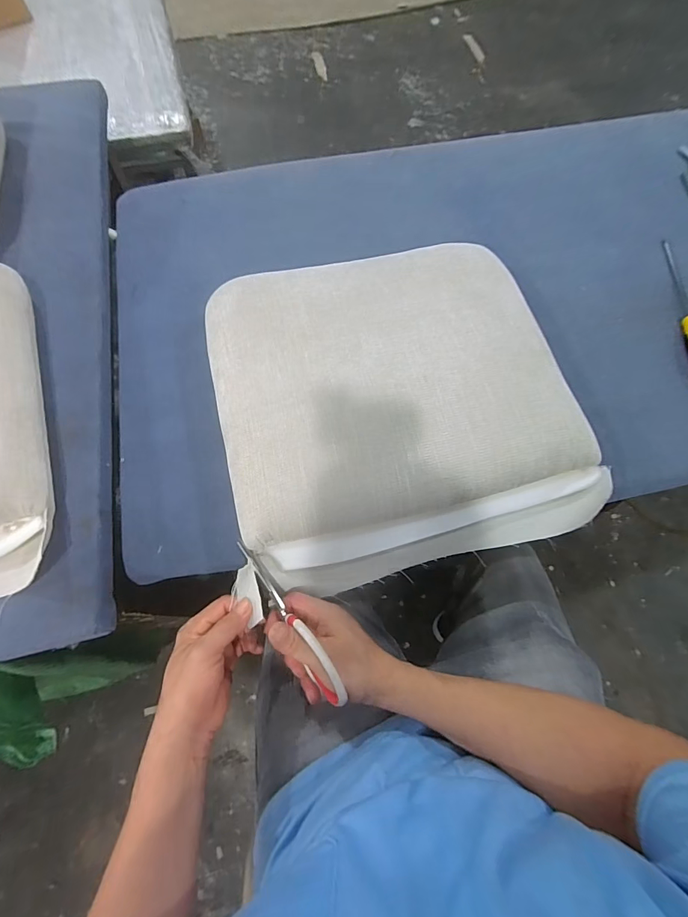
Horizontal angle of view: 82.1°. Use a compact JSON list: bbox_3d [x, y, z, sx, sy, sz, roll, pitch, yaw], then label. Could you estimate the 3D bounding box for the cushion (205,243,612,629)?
[{"bbox_3d":[0.060,-0.075,0.516,0.423,0.084,0.410,-14,70,-6],"label":"cushion"}]

